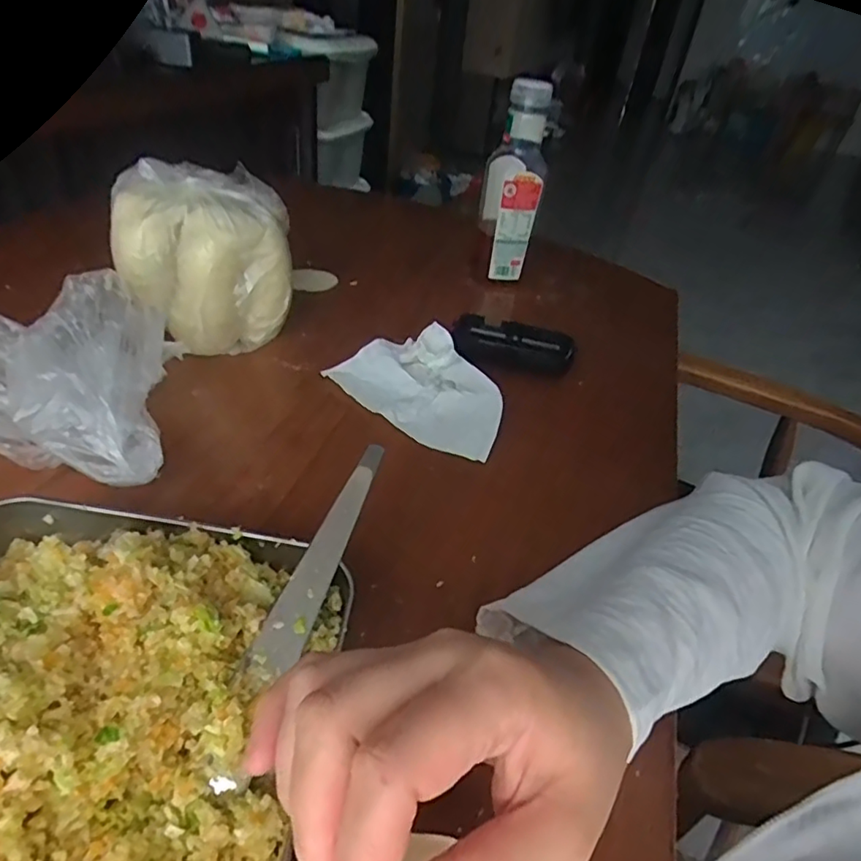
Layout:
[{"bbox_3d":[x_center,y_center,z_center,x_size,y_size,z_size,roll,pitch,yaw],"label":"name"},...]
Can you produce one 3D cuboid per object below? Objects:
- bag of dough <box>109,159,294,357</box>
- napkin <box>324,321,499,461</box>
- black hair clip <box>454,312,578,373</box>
[{"bbox_3d":[-0.187,-0.142,0.485,0.138,0.122,0.107,-6,41,-18],"label":"bag of dough"},{"bbox_3d":[0.001,-0.035,0.459,0.101,0.033,0.155,-27,51,-36],"label":"napkin"},{"bbox_3d":[0.077,-0.080,0.540,0.110,0.032,0.035,16,39,10],"label":"black hair clip"}]

